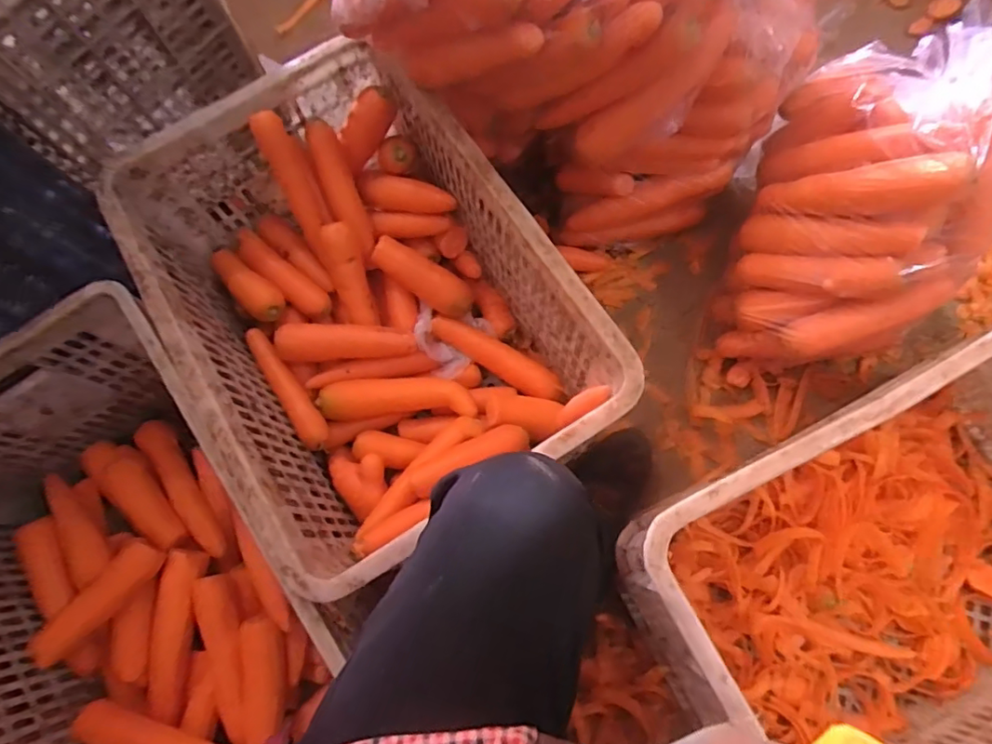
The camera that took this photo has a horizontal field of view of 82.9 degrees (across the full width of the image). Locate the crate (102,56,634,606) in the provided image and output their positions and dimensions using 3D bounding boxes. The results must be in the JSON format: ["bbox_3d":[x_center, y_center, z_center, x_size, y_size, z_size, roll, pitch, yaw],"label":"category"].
[{"bbox_3d":[-0.148,-0.063,0.655,0.366,0.241,0.503,-33,76,-7],"label":"crate"}]

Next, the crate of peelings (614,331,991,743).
[{"bbox_3d":[0.426,0.204,0.570,0.515,0.277,0.350,-27,75,-5],"label":"crate of peelings"}]

